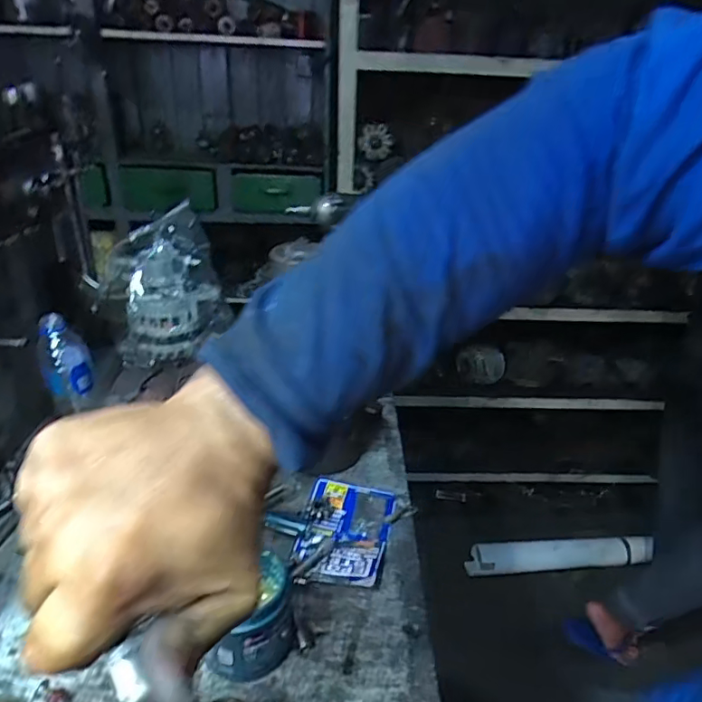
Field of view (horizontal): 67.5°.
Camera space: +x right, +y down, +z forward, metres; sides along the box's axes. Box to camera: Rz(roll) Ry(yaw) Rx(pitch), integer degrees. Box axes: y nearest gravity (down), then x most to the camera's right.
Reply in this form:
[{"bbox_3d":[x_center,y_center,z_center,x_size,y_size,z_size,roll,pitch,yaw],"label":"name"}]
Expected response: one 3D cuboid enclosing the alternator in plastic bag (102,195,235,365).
[{"bbox_3d":[-0.336,-0.109,0.929,0.206,0.235,0.126,-13,33,-27],"label":"alternator in plastic bag"}]

